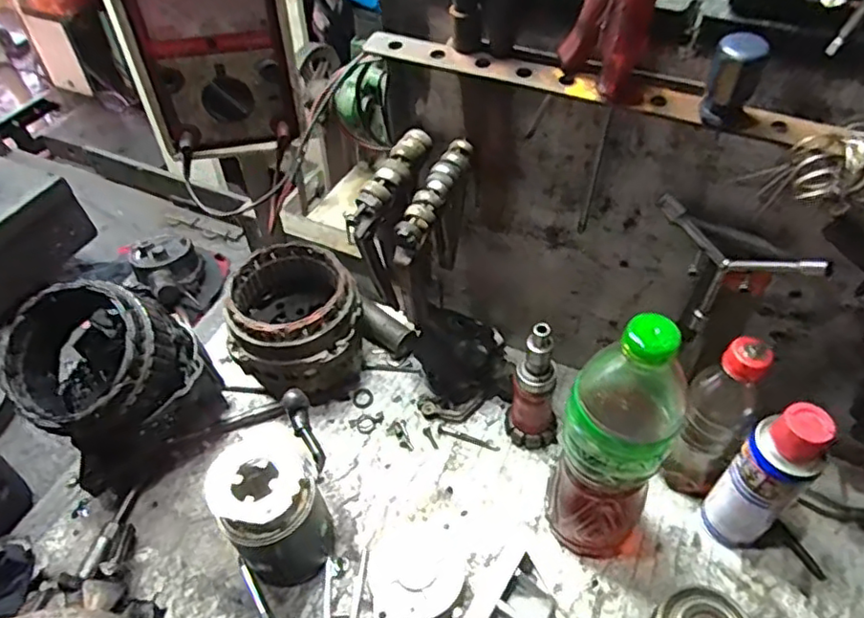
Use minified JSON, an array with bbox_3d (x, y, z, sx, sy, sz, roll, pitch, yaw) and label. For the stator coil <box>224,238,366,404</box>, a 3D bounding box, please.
[{"bbox_3d":[-0.136,0.020,0.659,0.130,0.122,0.127,-13,51,-12],"label":"stator coil"}]

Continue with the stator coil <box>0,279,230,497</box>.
[{"bbox_3d":[-0.285,0.067,0.591,0.146,0.176,0.124,-36,58,-27],"label":"stator coil"}]

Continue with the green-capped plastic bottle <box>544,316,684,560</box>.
[{"bbox_3d":[0.135,0.107,0.479,0.079,0.272,0.064,30,55,23],"label":"green-capped plastic bottle"}]

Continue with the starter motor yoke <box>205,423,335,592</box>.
[{"bbox_3d":[-0.131,0.169,0.535,0.079,0.122,0.080,0,49,0],"label":"starter motor yoke"}]

